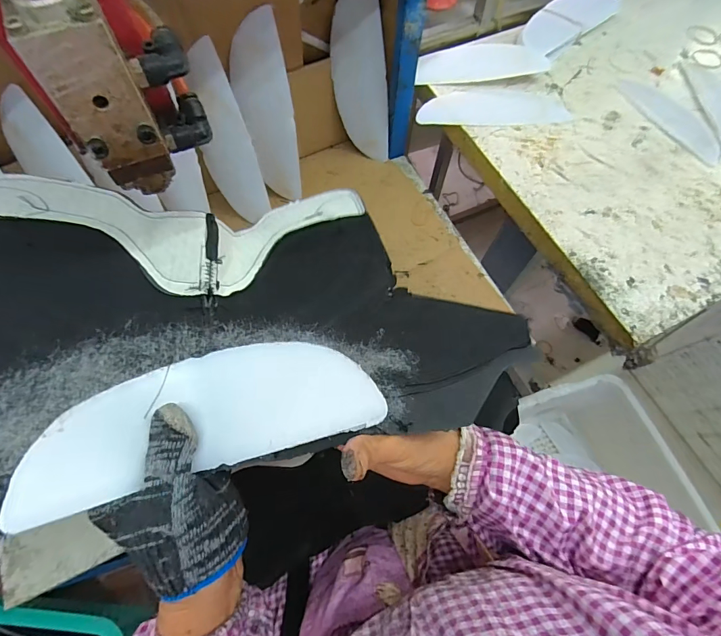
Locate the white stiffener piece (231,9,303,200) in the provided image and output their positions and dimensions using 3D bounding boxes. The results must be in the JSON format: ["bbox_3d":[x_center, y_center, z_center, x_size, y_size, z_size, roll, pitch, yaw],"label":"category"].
[{"bbox_3d":[-0.121,-0.263,0.510,0.068,0.216,0.008,-5,41,2],"label":"white stiffener piece"}]

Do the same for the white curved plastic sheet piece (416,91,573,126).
[{"bbox_3d":[0.197,-0.321,0.593,0.223,0.008,0.070,-6,72,-3],"label":"white curved plastic sheet piece"}]

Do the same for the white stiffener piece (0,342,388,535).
[{"bbox_3d":[-0.092,0.058,0.246,0.199,0.044,0.075,-13,67,-6],"label":"white stiffener piece"}]

